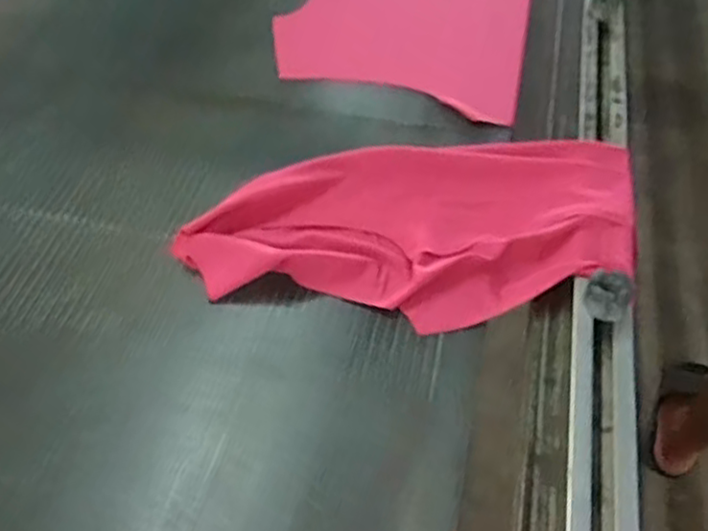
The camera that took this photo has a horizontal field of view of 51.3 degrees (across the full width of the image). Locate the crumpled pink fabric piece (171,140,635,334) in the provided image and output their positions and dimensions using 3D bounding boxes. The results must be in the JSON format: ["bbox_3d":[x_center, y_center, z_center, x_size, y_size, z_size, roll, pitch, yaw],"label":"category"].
[{"bbox_3d":[0.055,-0.043,0.730,0.445,0.047,0.210,2,48,2],"label":"crumpled pink fabric piece"}]

